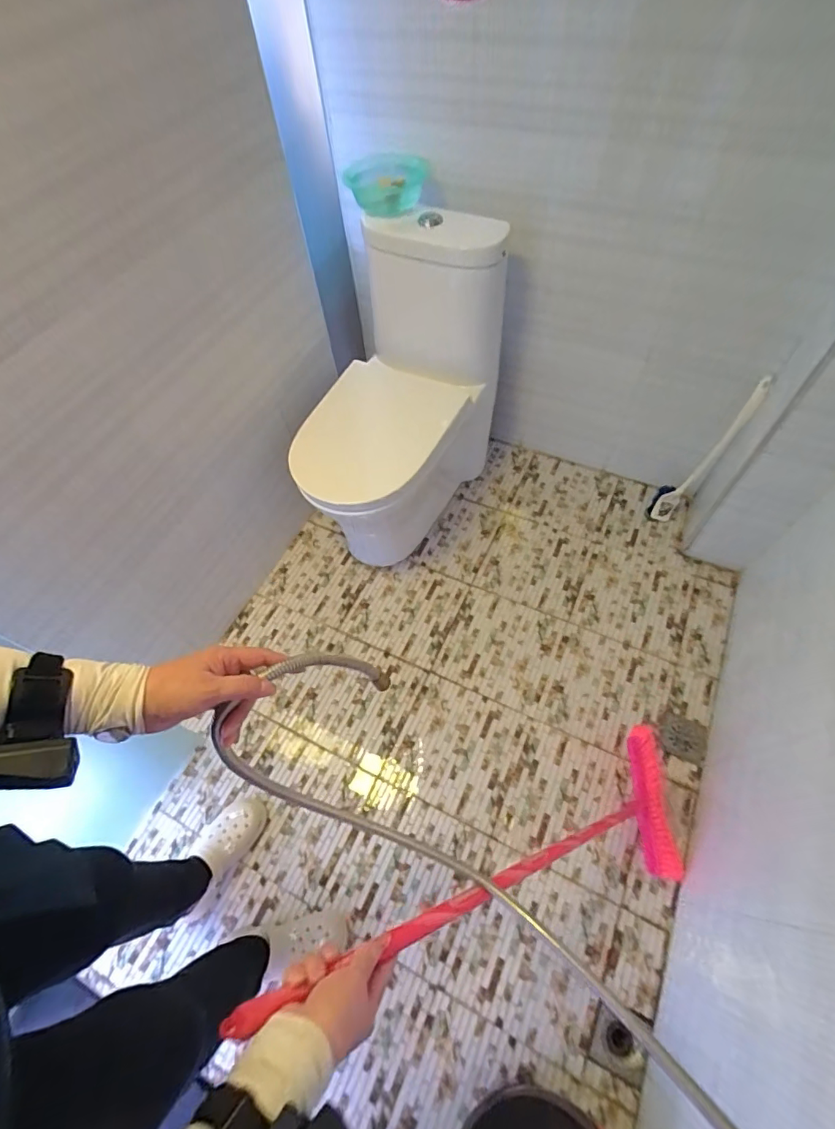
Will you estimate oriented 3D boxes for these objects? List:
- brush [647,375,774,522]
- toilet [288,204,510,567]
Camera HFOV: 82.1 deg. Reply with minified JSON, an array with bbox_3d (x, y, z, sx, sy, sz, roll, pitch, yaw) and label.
[{"bbox_3d":[0.798,-0.299,1.359,0.091,0.465,0.160,35,68,20],"label":"brush"},{"bbox_3d":[-0.109,-0.406,1.306,0.474,0.774,0.671,18,62,19],"label":"toilet"}]

